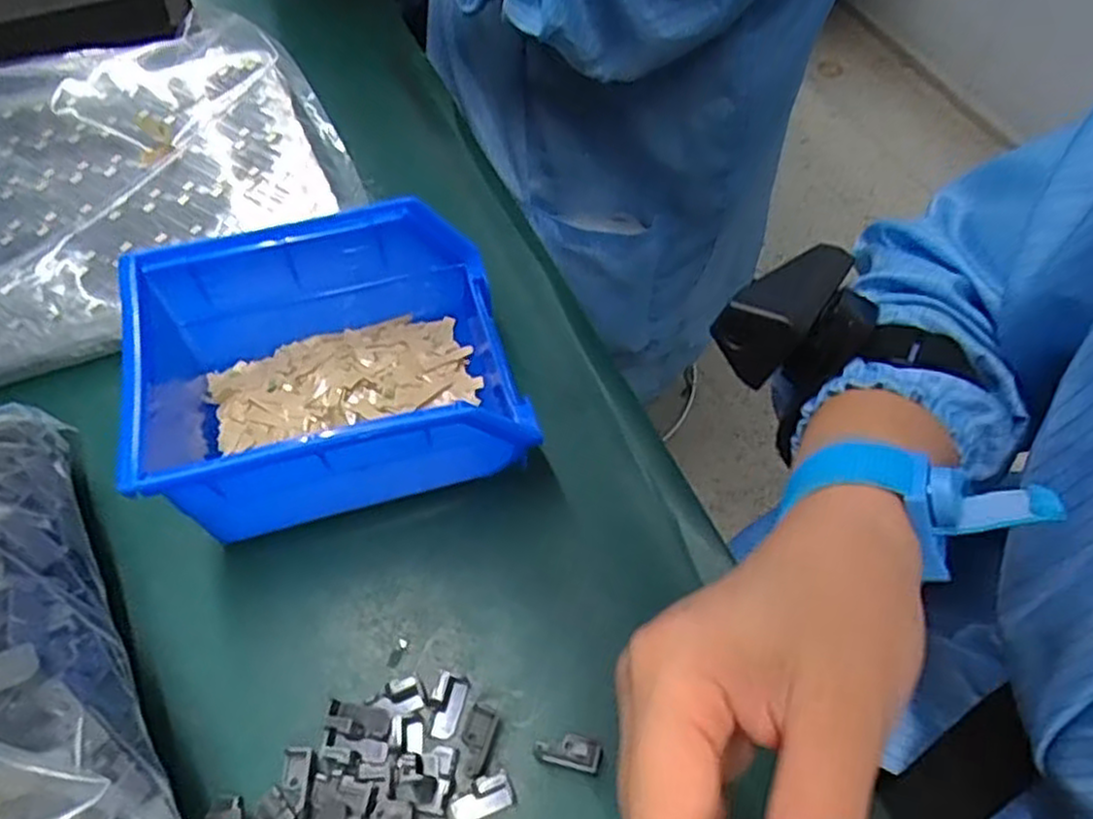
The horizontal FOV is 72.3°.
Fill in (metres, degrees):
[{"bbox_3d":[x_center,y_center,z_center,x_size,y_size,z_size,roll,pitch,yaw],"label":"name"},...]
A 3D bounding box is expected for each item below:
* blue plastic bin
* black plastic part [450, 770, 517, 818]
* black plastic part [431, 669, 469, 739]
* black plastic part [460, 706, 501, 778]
[{"bbox_3d":[-0.085,-0.014,0.300,0.147,0.068,0.108,-13,59,-8],"label":"blue plastic bin"},{"bbox_3d":[-0.021,0.131,0.251,0.021,0.004,0.012,-21,61,-11],"label":"black plastic part"},{"bbox_3d":[-0.035,0.105,0.266,0.012,0.009,0.021,12,60,8],"label":"black plastic part"},{"bbox_3d":[-0.024,0.115,0.262,0.011,0.004,0.022,15,61,9],"label":"black plastic part"}]

